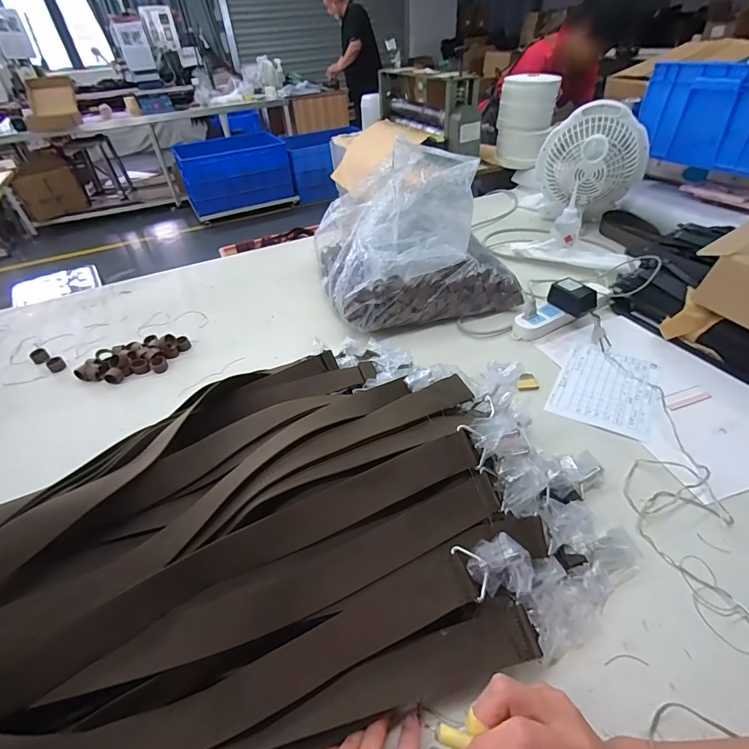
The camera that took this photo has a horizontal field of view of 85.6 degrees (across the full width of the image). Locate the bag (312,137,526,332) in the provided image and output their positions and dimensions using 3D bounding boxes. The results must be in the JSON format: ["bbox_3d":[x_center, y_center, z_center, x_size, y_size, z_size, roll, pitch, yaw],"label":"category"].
[{"bbox_3d":[0.058,-0.305,0.829,0.334,0.287,0.369,-15,42,-12],"label":"bag"}]

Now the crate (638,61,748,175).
[{"bbox_3d":[0.915,-0.622,0.951,0.381,0.190,0.342,-15,42,-11],"label":"crate"}]

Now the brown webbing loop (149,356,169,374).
[{"bbox_3d":[-0.404,-0.017,0.760,0.029,0.019,0.036,-26,45,-22],"label":"brown webbing loop"}]

